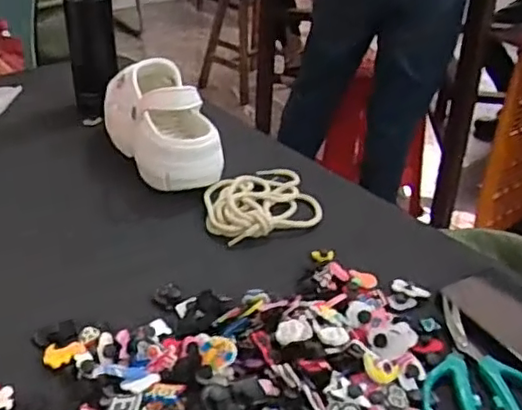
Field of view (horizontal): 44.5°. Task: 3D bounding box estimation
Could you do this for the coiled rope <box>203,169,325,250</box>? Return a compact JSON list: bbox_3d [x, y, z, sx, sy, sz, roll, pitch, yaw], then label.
[{"bbox_3d":[-0.003,-0.003,0.708,0.123,0.022,0.124,-10,33,-20],"label":"coiled rope"}]

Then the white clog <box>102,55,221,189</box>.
[{"bbox_3d":[-0.121,-0.108,0.768,0.095,0.103,0.192,-12,34,-23],"label":"white clog"}]

